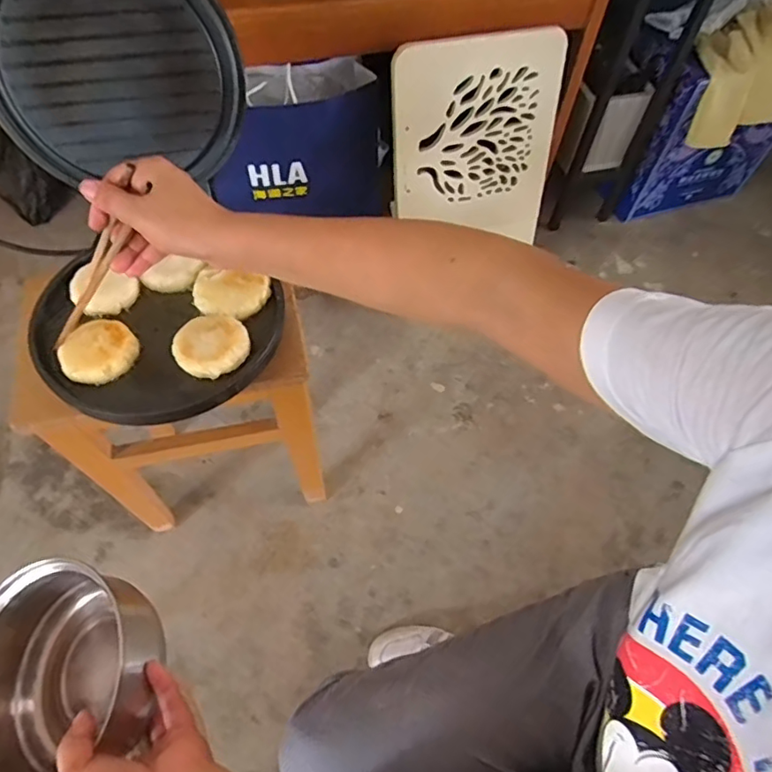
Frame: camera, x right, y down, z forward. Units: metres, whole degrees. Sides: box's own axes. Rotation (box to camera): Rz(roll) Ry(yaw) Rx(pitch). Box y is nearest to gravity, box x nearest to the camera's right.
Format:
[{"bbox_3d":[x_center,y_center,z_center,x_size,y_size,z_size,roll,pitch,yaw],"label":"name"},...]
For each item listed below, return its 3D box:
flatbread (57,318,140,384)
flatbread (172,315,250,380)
[{"bbox_3d":[-0.283,-0.034,0.538,0.063,0.017,0.069,1,59,-2],"label":"flatbread"},{"bbox_3d":[-0.173,-0.041,0.544,0.071,0.015,0.065,1,59,-2],"label":"flatbread"}]

